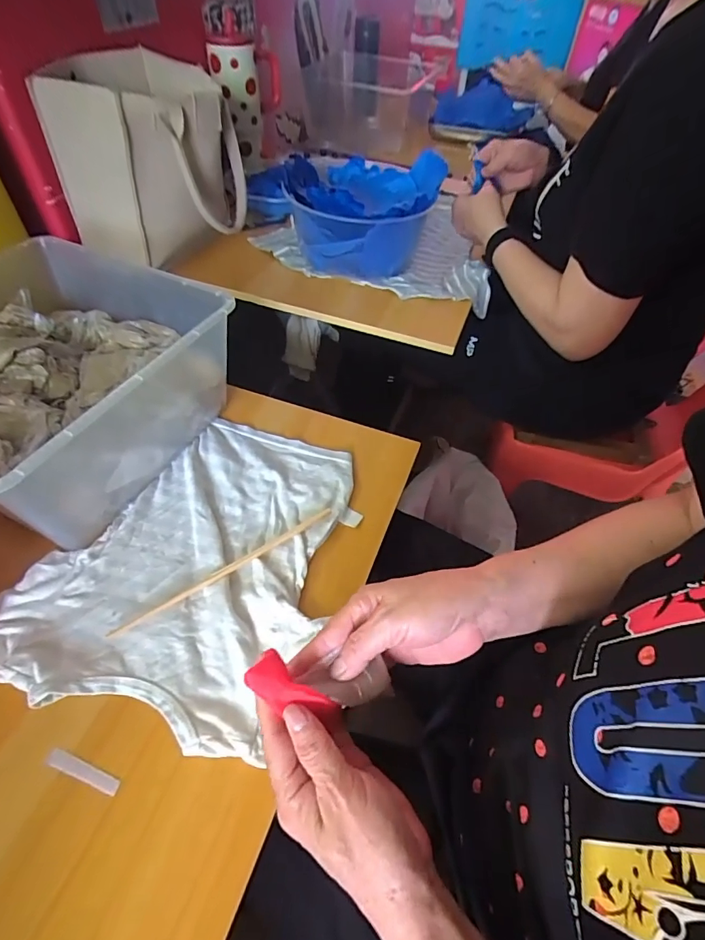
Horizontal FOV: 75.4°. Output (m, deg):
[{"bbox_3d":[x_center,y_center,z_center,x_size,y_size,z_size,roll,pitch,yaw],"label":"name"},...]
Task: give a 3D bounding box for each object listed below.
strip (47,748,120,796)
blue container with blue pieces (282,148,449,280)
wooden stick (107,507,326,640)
[{"bbox_3d":[-0.198,0.221,0.335,0.059,0.004,0.011,17,52,10],"label":"strip"},{"bbox_3d":[0.009,-0.388,0.699,0.233,0.118,0.228,11,51,5],"label":"blue container with blue pieces"},{"bbox_3d":[-0.115,0.091,0.428,0.222,0.005,0.011,-27,57,-23],"label":"wooden stick"}]

